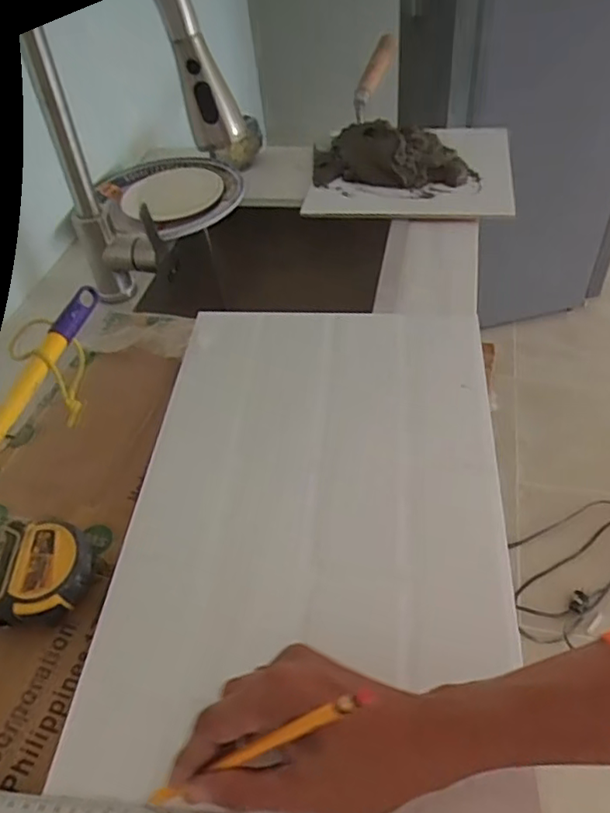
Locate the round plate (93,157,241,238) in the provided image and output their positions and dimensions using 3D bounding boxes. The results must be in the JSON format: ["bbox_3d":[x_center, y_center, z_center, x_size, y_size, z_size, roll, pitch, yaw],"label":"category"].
[{"bbox_3d":[-0.212,-0.333,0.916,0.228,0.042,0.196,24,55,27],"label":"round plate"}]

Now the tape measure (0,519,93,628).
[{"bbox_3d":[-0.200,0.131,0.462,0.066,0.035,0.076,-2,47,6],"label":"tape measure"}]

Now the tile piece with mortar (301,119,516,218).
[{"bbox_3d":[0.165,-0.383,0.938,0.306,0.067,0.287,4,48,12],"label":"tile piece with mortar"}]

